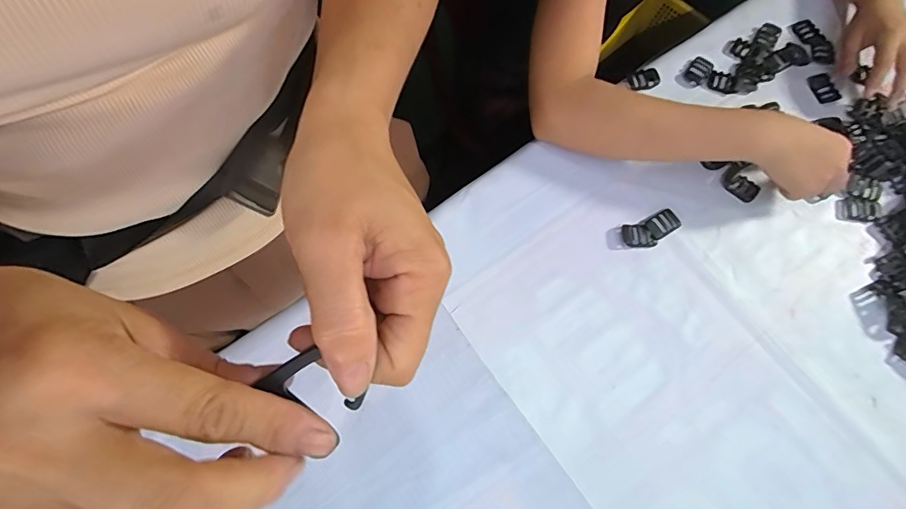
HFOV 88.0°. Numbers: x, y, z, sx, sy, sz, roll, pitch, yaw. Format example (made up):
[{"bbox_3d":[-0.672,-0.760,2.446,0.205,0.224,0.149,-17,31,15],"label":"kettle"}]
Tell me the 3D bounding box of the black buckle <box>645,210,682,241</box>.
[{"bbox_3d":[0.227,-0.032,0.509,0.038,0.006,0.026,-28,73,-11],"label":"black buckle"}]

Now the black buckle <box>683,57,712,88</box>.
[{"bbox_3d":[0.298,-0.222,0.575,0.025,0.015,0.036,35,73,9],"label":"black buckle"}]

